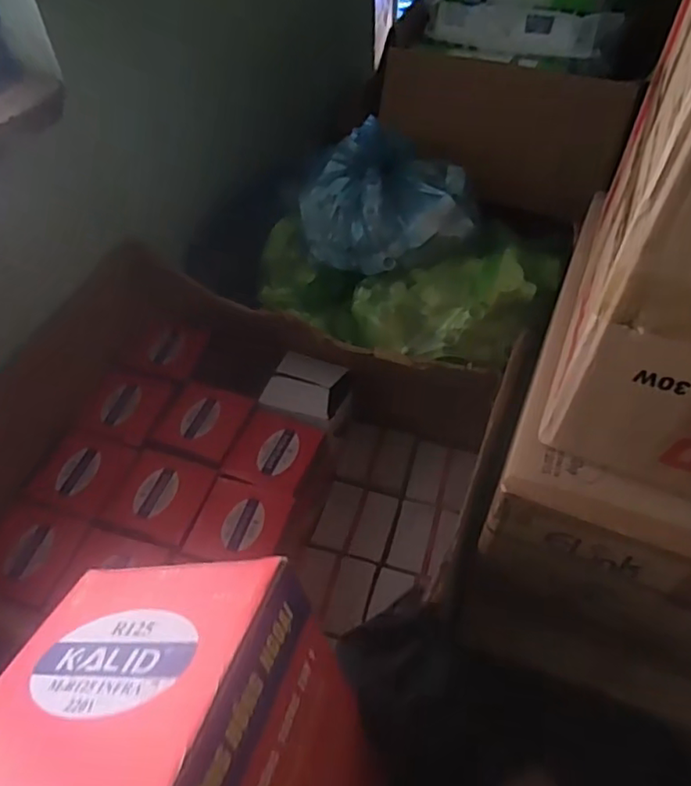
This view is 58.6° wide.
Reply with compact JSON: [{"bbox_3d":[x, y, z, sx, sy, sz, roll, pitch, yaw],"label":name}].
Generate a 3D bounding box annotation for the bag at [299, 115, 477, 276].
[{"bbox_3d":[0.053,-0.290,0.874,0.249,0.156,0.191,2,52,3],"label":"bag"}]

